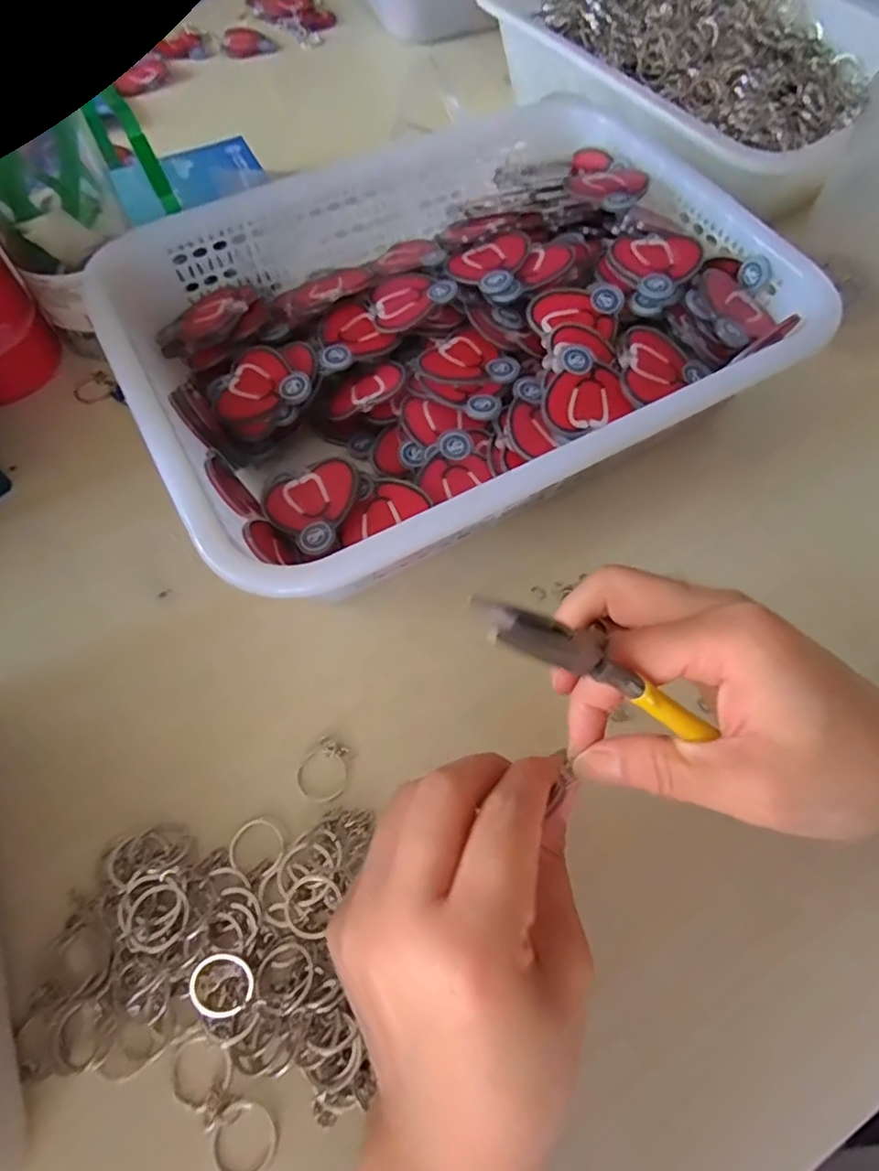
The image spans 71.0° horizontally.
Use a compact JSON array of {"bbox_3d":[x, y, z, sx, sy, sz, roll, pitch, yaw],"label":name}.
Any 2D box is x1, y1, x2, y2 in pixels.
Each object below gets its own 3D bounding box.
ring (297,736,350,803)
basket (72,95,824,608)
[{"bbox_3d":[-0.054,0.089,0.294,0.026,0.006,0.028,0,64,0],"label":"ring"},{"bbox_3d":[0.004,-0.149,0.371,0.351,0.082,0.272,-28,67,-13],"label":"basket"}]

